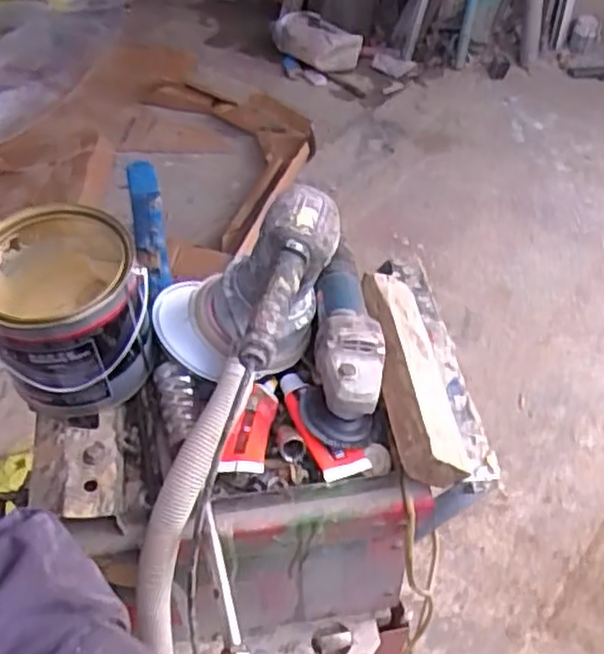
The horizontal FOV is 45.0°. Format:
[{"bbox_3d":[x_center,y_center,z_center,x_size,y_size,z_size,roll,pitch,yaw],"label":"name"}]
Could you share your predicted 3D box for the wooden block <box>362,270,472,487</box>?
[{"bbox_3d":[0.117,0.042,0.802,0.074,0.046,0.272,-6,47,-5],"label":"wooden block"}]

